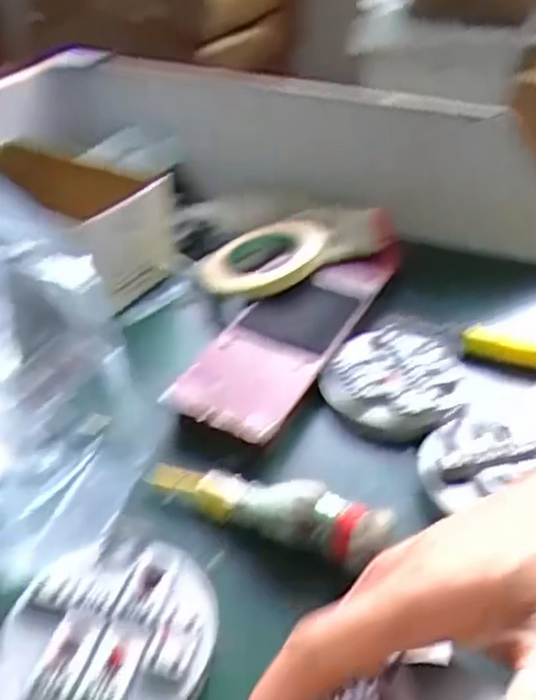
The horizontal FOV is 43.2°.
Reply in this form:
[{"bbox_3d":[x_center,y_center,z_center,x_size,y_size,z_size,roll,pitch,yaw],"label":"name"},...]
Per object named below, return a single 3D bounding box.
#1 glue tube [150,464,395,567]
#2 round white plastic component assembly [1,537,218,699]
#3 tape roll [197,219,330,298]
[{"bbox_3d":[-0.004,0.092,0.403,0.148,0.030,0.036,20,41,13],"label":"glue tube"},{"bbox_3d":[-0.075,0.139,0.336,0.099,0.013,0.098,5,40,-4],"label":"round white plastic component assembly"},{"bbox_3d":[-0.004,-0.087,0.611,0.106,0.021,0.120,9,39,9],"label":"tape roll"}]

